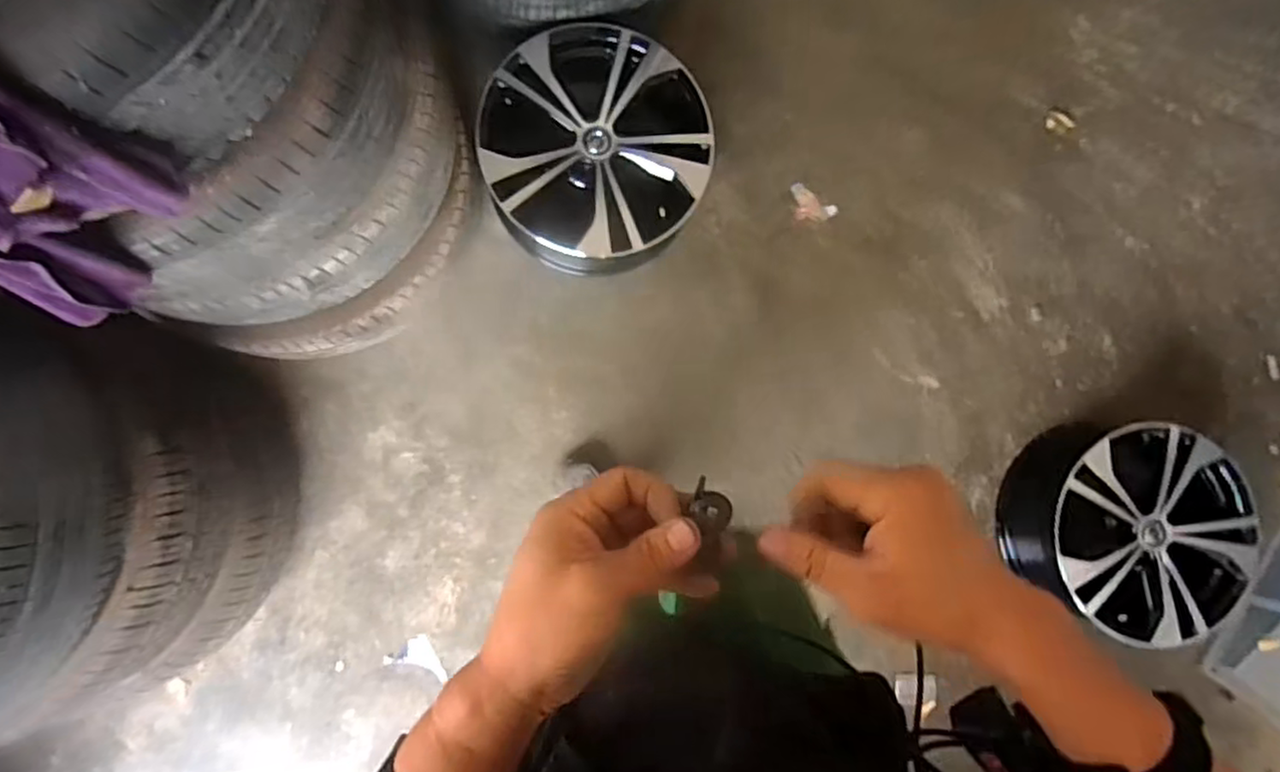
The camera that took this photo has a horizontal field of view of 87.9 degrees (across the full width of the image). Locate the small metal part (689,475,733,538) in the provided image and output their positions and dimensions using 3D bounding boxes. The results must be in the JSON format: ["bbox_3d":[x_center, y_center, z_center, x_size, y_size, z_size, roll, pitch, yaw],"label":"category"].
[{"bbox_3d":[0.036,0.063,0.347,0.021,0.007,0.027,-32,91,-6],"label":"small metal part"}]

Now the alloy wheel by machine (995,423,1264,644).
[{"bbox_3d":[1.007,0.294,1.380,0.434,0.192,0.407,6,87,-6],"label":"alloy wheel by machine"}]

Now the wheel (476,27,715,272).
[{"bbox_3d":[-0.086,-0.449,1.300,0.412,0.222,0.402,0,87,-6],"label":"wheel"}]

